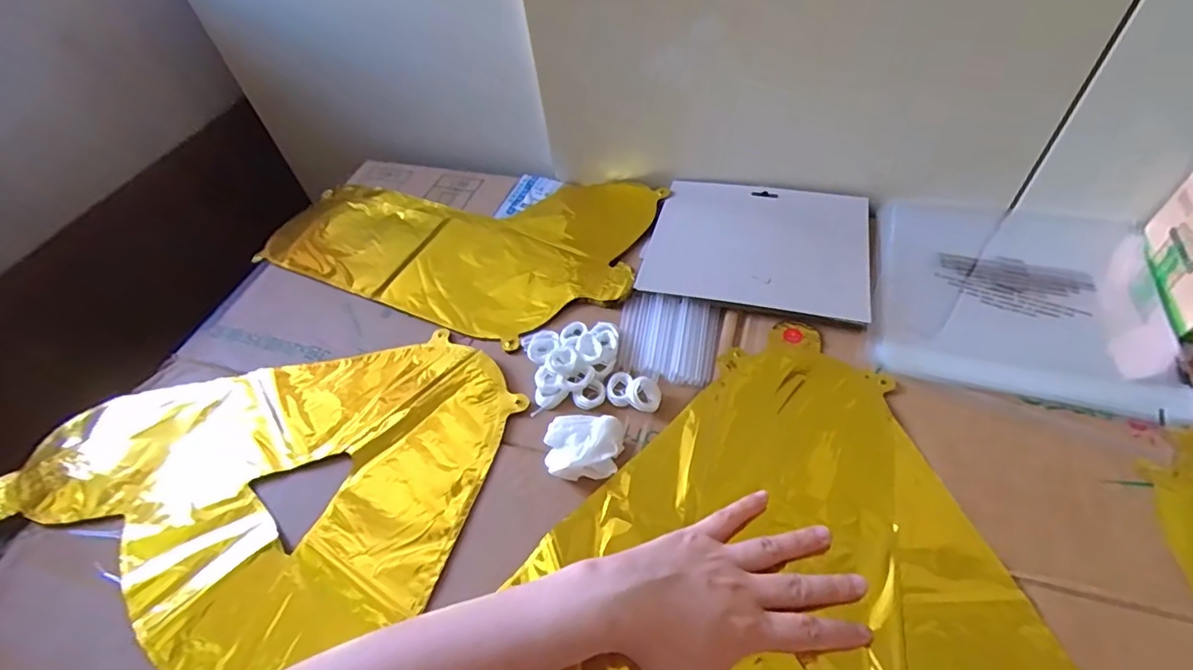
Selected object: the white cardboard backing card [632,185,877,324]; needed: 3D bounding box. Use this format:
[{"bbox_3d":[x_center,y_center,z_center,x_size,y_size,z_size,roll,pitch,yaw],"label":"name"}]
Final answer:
[{"bbox_3d":[0.149,-0.085,0.517,0.191,0.011,0.155,11,54,14],"label":"white cardboard backing card"}]

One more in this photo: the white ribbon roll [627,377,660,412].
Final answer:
[{"bbox_3d":[0.037,0.045,0.423,0.024,0.014,0.023,-3,52,4],"label":"white ribbon roll"}]

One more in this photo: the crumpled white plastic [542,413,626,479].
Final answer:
[{"bbox_3d":[-0.009,0.079,0.396,0.053,0.022,0.044,-4,51,3],"label":"crumpled white plastic"}]

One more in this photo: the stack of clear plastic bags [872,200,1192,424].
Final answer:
[{"bbox_3d":[0.352,-0.044,0.467,0.211,0.008,0.228,12,54,15],"label":"stack of clear plastic bags"}]

